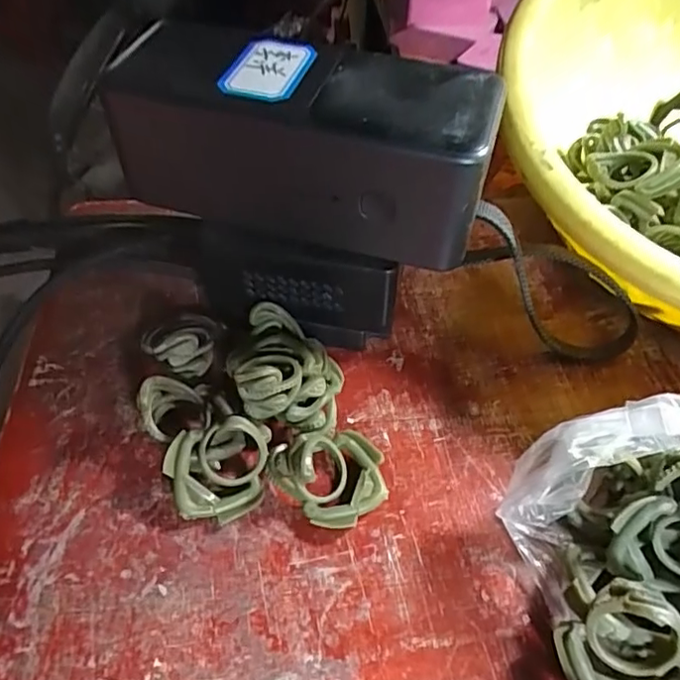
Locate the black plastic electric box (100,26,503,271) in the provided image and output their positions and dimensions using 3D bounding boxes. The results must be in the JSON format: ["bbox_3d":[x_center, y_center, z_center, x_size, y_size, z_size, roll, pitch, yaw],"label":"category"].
[{"bbox_3d":[-0.004,-0.066,0.202,0.106,0.050,0.052,8,50,7],"label":"black plastic electric box"}]

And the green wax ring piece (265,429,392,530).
[{"bbox_3d":[-0.003,0.044,0.201,0.032,0.020,0.037,-37,59,-27],"label":"green wax ring piece"}]

